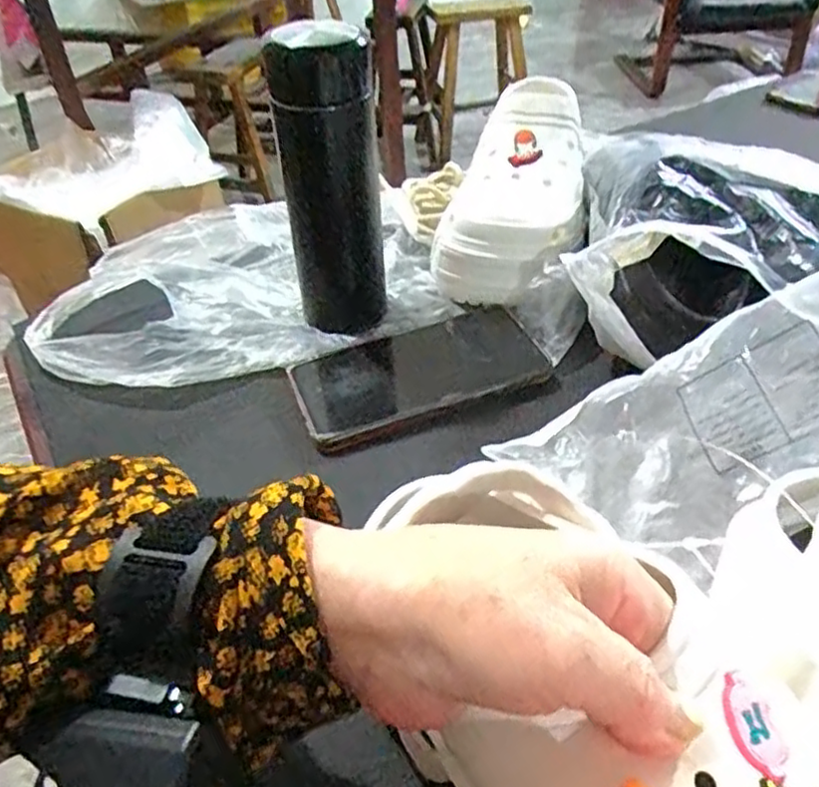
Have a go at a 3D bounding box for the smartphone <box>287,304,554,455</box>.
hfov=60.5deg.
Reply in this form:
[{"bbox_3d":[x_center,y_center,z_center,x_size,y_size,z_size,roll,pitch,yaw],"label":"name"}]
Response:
[{"bbox_3d":[0.007,-0.016,0.472,0.166,0.011,0.083,-18,43,-16],"label":"smartphone"}]

